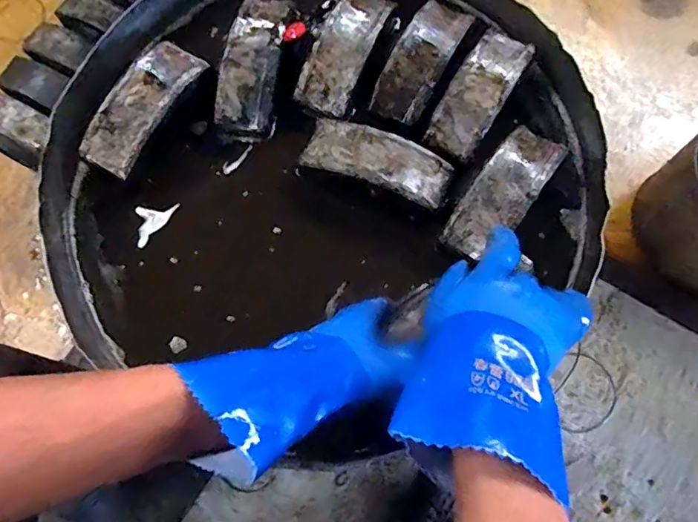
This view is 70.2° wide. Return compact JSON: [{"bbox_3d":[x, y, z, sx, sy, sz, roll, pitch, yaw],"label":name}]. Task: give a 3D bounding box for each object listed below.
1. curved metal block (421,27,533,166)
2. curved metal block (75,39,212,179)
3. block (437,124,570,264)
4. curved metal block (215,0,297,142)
[{"bbox_3d":[0.144,-0.186,0.540,0.058,0.034,0.154,31,78,9],"label":"curved metal block"},{"bbox_3d":[-0.218,-0.169,0.528,0.058,0.028,0.160,26,77,8],"label":"curved metal block"},{"bbox_3d":[0.157,-0.071,0.504,0.059,0.030,0.151,35,78,10],"label":"block"},{"bbox_3d":[-0.105,-0.229,0.570,0.063,0.054,0.170,10,75,4],"label":"curved metal block"}]

